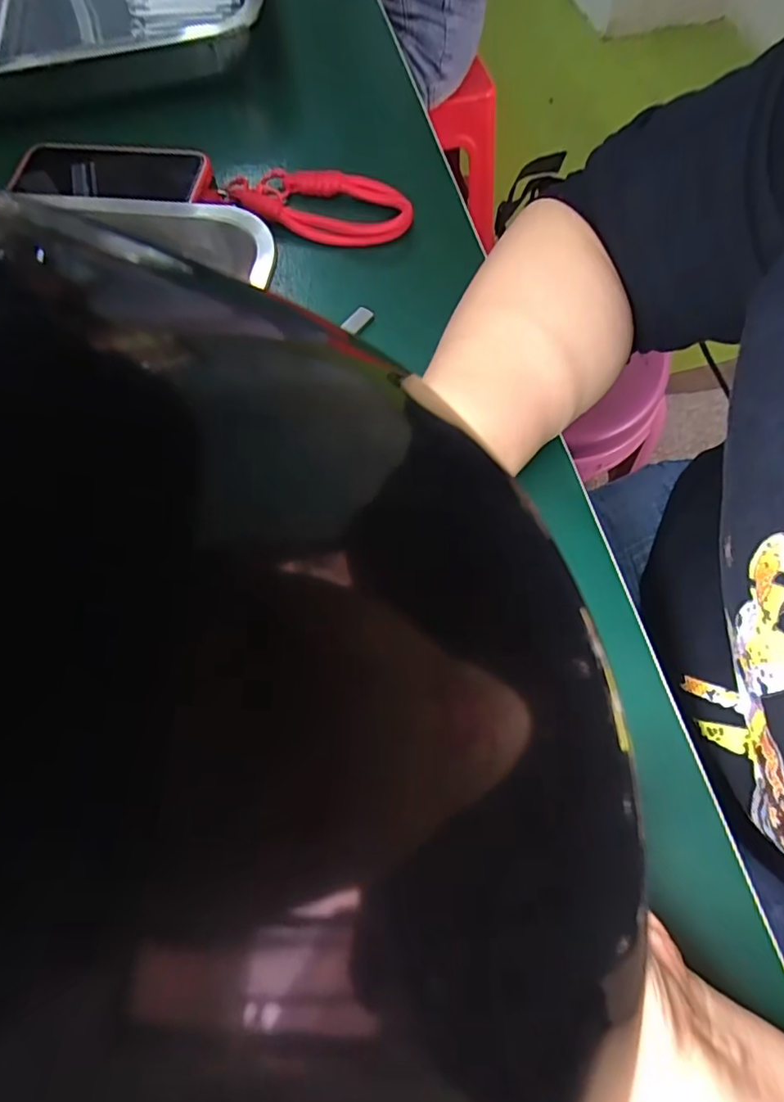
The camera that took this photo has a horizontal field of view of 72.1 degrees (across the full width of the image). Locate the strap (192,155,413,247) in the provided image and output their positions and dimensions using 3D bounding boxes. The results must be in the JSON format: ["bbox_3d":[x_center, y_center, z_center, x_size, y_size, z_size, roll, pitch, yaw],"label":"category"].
[{"bbox_3d":[-0.061,-0.226,0.350,0.151,0.019,0.049,13,69,8],"label":"strap"}]

